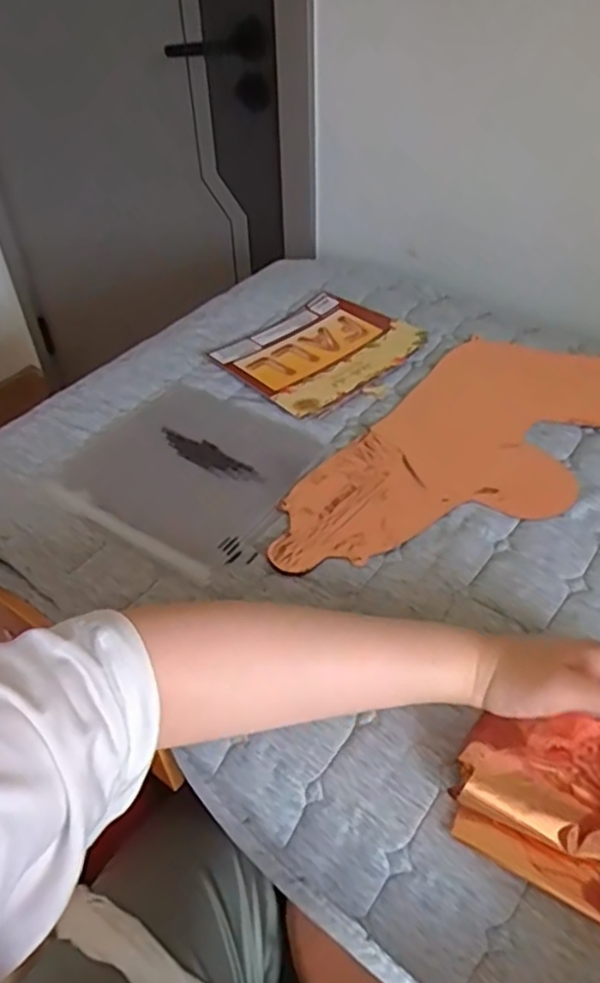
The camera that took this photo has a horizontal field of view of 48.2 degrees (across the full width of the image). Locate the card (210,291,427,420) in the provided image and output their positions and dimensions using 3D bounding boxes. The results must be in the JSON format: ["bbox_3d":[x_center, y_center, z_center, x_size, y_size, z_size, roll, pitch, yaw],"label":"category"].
[{"bbox_3d":[0.022,-0.163,0.771,0.166,0.007,0.206,33,55,30],"label":"card"}]

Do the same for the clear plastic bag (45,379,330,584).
[{"bbox_3d":[-0.105,-0.025,0.633,0.201,0.009,0.203,24,50,25],"label":"clear plastic bag"}]

